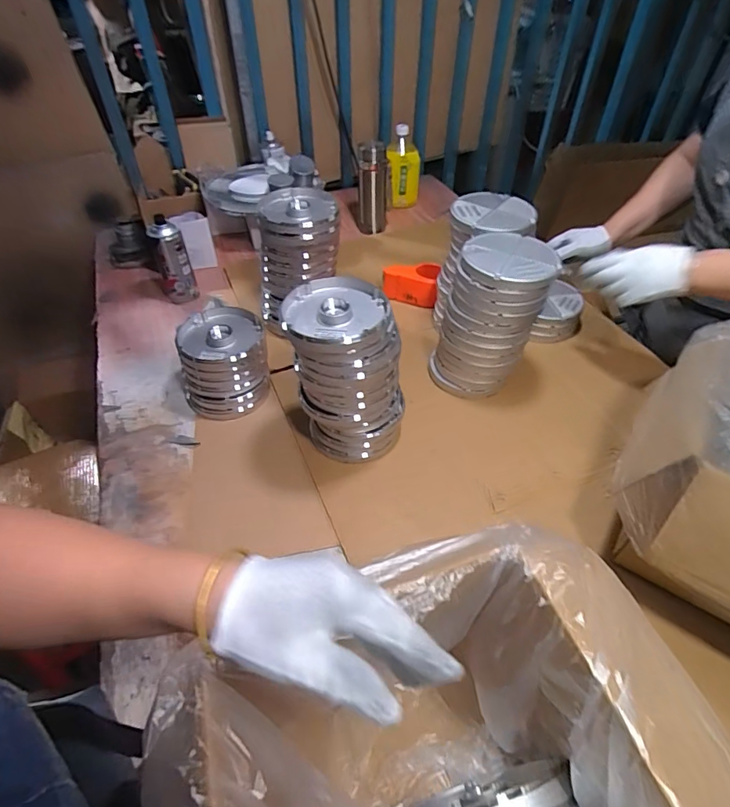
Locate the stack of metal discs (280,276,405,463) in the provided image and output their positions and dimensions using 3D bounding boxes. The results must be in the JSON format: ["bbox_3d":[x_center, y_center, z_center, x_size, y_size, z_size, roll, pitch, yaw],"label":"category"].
[{"bbox_3d":[-0.023,-0.037,0.680,0.142,0.233,0.140,-15,49,-13],"label":"stack of metal discs"}]

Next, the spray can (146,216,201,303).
[{"bbox_3d":[-0.392,-0.291,0.957,0.064,0.170,0.060,0,47,0],"label":"spray can"}]

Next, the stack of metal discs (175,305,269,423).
[{"bbox_3d":[-0.232,-0.071,0.793,0.133,0.110,0.155,-8,48,-7],"label":"stack of metal discs"}]

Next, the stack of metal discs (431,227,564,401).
[{"bbox_3d":[0.199,-0.138,0.761,0.144,0.225,0.140,15,49,14],"label":"stack of metal discs"}]

